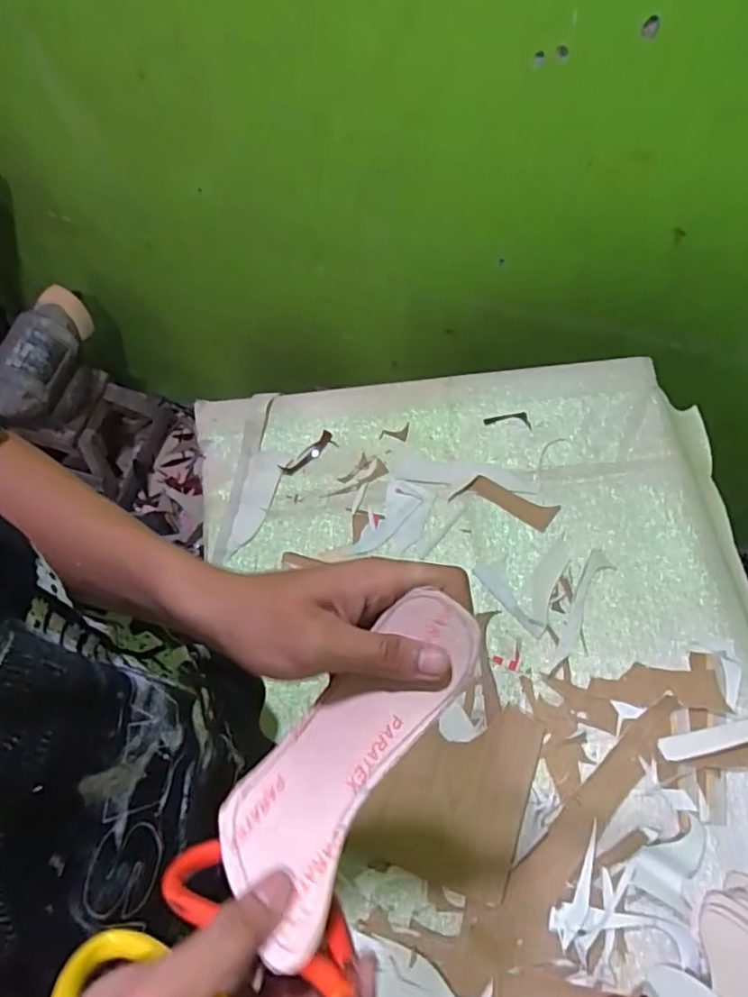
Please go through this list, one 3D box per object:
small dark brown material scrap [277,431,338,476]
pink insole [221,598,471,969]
[{"bbox_3d":[-0.086,-0.058,0.784,0.082,0.005,0.027,-33,68,-14],"label":"small dark brown material scrap"},{"bbox_3d":[-0.009,0.115,0.280,0.066,0.028,0.157,36,80,16],"label":"pink insole"}]

